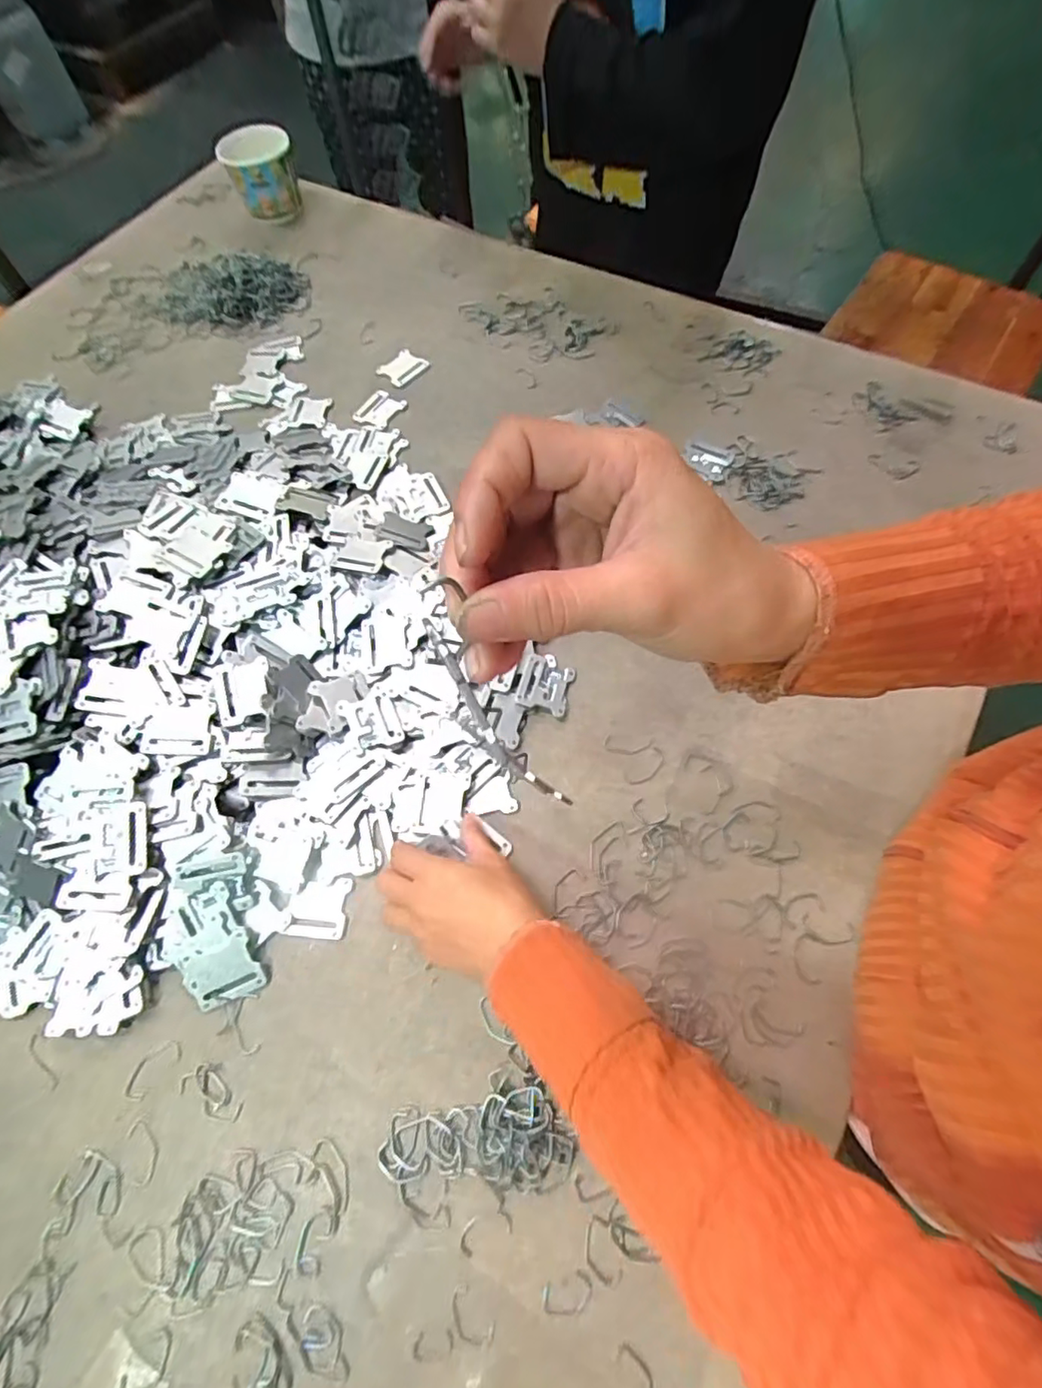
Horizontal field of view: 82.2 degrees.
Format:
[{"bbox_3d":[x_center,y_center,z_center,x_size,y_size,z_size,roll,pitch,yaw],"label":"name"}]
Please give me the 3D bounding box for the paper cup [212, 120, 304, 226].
[{"bbox_3d":[-0.349,-0.699,0.806,0.084,0.087,0.090,-1,65,3],"label":"paper cup"}]

